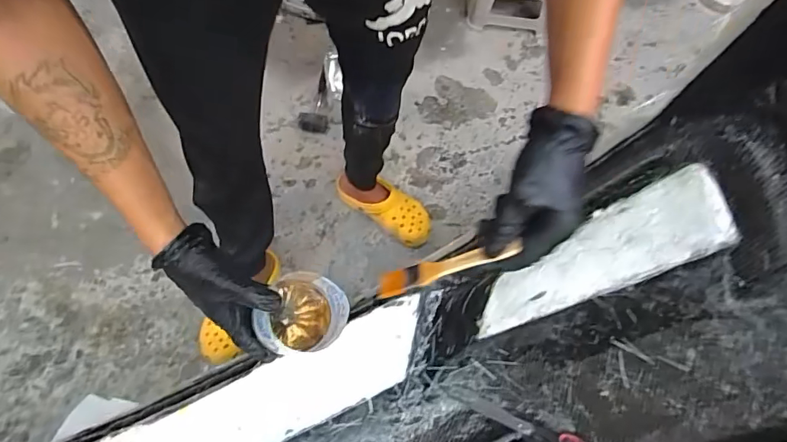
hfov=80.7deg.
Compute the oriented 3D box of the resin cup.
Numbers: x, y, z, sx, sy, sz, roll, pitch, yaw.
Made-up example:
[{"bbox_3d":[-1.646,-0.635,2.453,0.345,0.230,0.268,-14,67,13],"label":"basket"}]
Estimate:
[{"bbox_3d":[-0.098,0.109,0.526,0.088,0.077,0.083,2,64,-3],"label":"resin cup"}]

